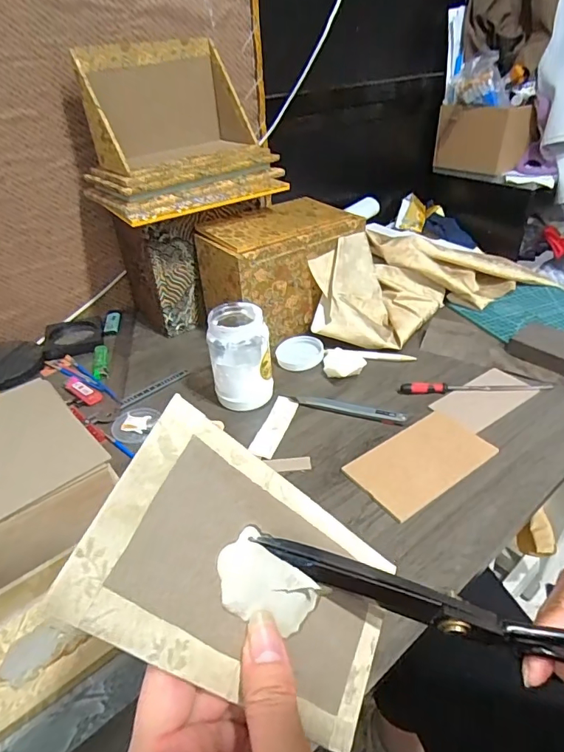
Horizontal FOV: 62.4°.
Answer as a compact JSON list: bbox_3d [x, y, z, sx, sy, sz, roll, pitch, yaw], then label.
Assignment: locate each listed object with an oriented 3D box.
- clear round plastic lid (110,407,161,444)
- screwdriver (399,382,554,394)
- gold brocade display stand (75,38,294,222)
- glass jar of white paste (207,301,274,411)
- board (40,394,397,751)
[{"bbox_3d":[-0.192,0.063,0.602,0.056,0.010,0.060,-2,36,1],"label":"clear round plastic lid"},{"bbox_3d":[0.262,0.013,0.628,0.200,0.013,0.020,-3,36,0],"label":"screwdriver"},{"bbox_3d":[-0.145,-0.357,0.664,0.252,0.186,0.173,-24,41,-26],"label":"gold brocade display stand"},{"bbox_3d":[-0.055,-0.025,0.612,0.078,0.121,0.079,-8,36,-6],"label":"glass jar of white paste"},{"bbox_3d":[-0.008,0.090,0.204,0.004,0.154,0.089,-20,36,48],"label":"board"}]

